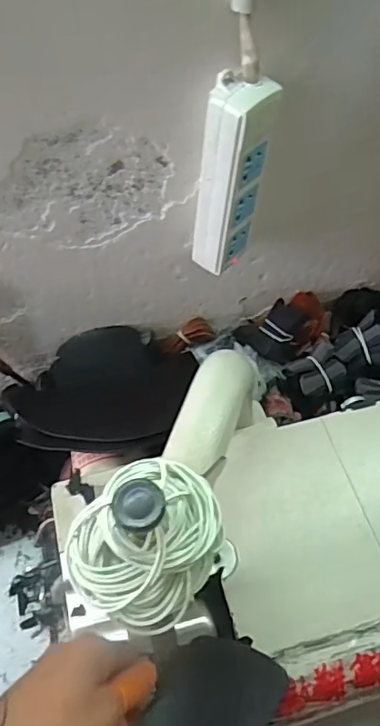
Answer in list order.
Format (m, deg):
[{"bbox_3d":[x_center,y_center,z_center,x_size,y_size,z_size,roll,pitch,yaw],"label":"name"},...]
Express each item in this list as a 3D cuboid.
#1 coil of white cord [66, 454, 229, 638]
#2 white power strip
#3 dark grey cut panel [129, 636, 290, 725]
[{"bbox_3d":[-0.019,0.079,0.251,0.063,0.025,0.072,33,64,18],"label":"coil of white cord"},{"bbox_3d":[0.036,-0.153,0.459,0.038,0.163,0.062,35,64,19],"label":"white power strip"},{"bbox_3d":[-0.009,0.241,0.364,0.152,0.010,0.076,-24,47,-24],"label":"dark grey cut panel"}]

